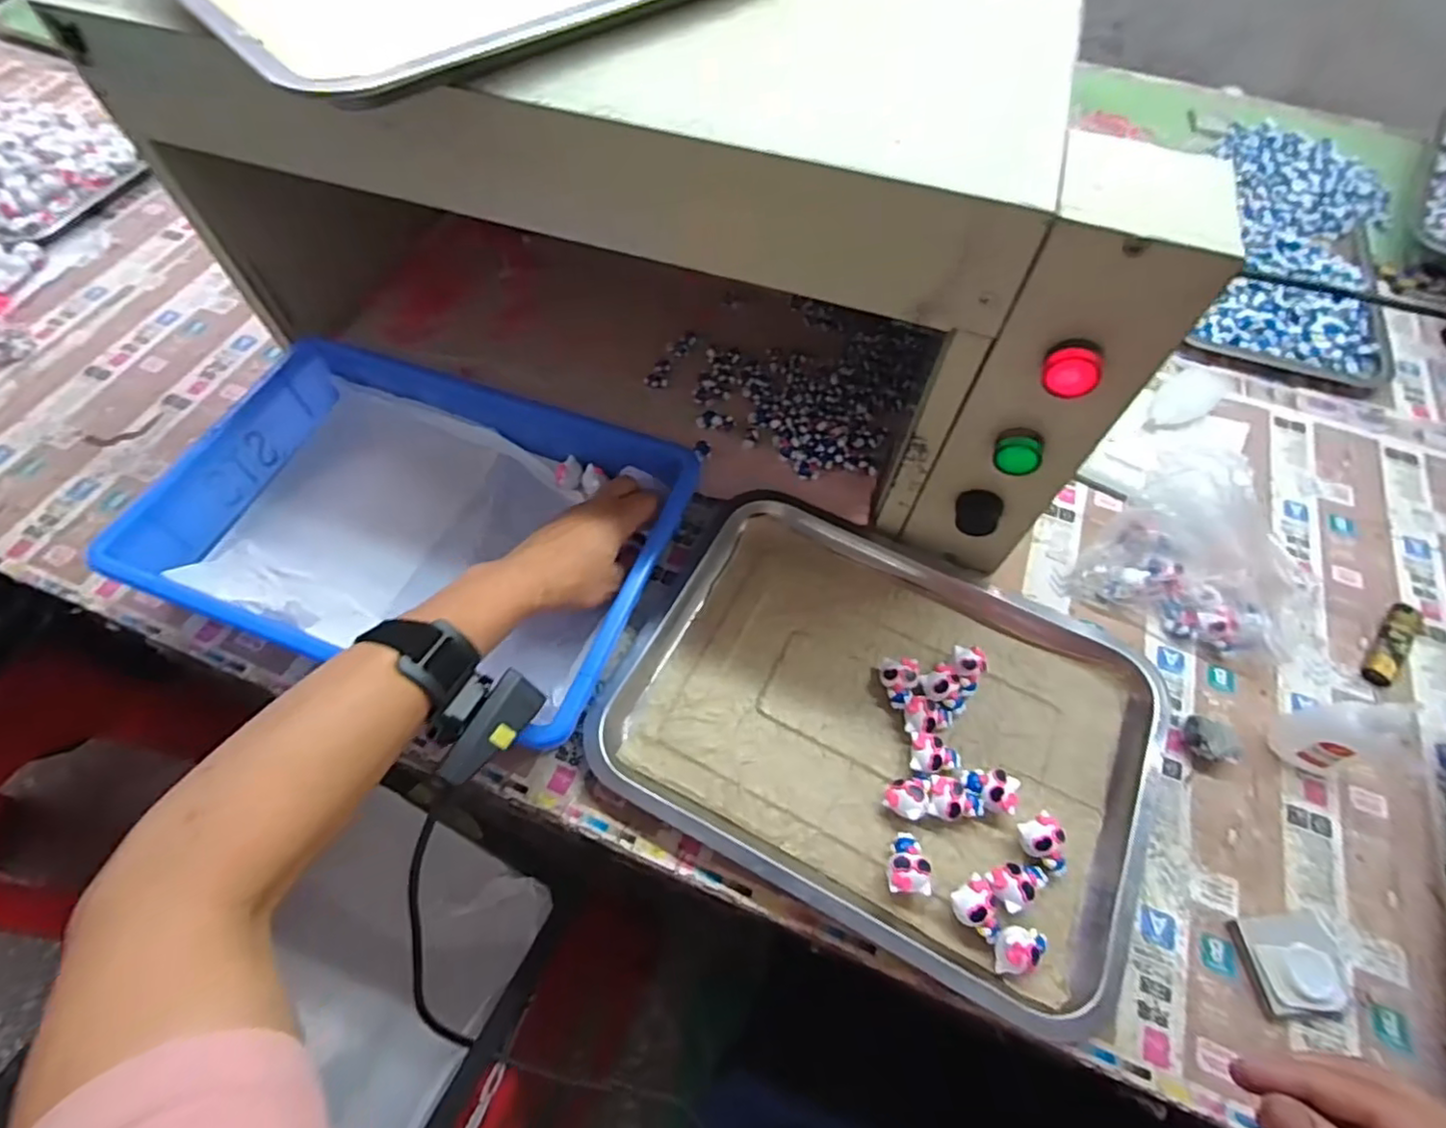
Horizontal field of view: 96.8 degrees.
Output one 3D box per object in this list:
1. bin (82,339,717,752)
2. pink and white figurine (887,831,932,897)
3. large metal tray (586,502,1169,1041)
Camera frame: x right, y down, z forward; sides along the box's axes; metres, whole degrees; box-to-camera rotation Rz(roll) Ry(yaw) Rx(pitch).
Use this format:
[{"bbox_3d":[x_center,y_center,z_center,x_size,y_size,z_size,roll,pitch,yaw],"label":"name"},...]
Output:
[{"bbox_3d":[-0.225,-0.036,0.493,0.361,0.067,0.245,17,66,8],"label":"bin"},{"bbox_3d":[0.116,0.189,0.407,0.025,0.026,0.035,0,61,-1],"label":"pink and white figurine"},{"bbox_3d":[0.114,0.110,0.458,0.360,0.037,0.271,24,63,12],"label":"large metal tray"}]

